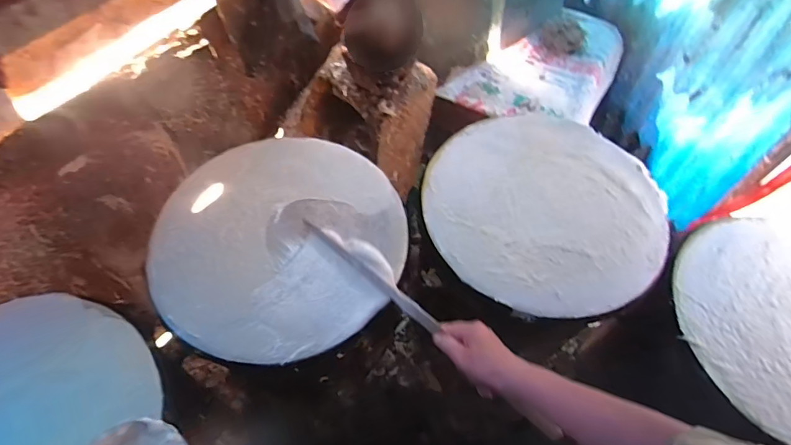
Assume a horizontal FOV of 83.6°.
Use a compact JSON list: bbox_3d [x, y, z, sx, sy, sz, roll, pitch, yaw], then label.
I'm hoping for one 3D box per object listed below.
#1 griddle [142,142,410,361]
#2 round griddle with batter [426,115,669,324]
[{"bbox_3d":[-0.173,0.015,0.661,0.357,0.020,0.362,0,59,0],"label":"griddle"},{"bbox_3d":[0.235,-0.034,0.706,0.364,0.021,0.362,0,59,0],"label":"round griddle with batter"}]

